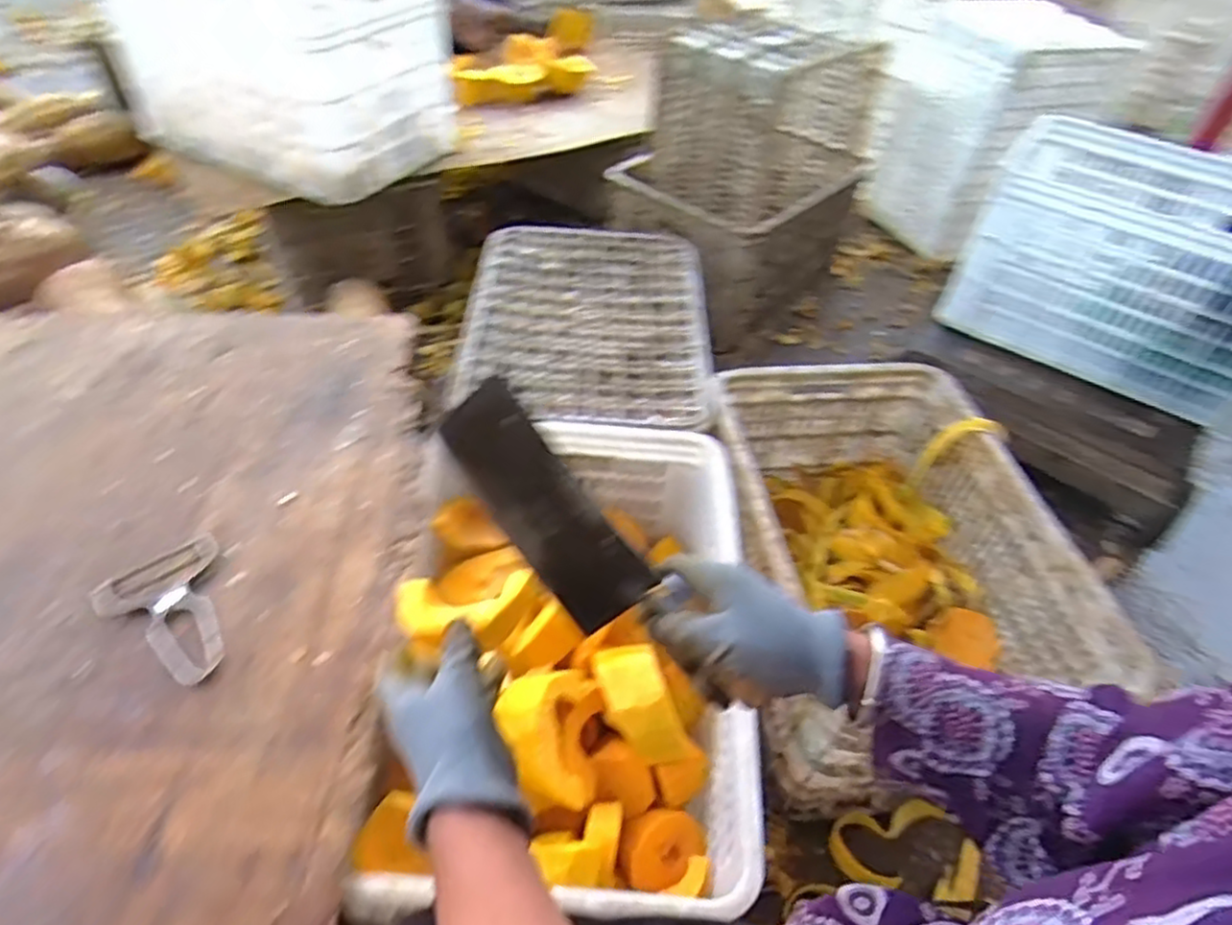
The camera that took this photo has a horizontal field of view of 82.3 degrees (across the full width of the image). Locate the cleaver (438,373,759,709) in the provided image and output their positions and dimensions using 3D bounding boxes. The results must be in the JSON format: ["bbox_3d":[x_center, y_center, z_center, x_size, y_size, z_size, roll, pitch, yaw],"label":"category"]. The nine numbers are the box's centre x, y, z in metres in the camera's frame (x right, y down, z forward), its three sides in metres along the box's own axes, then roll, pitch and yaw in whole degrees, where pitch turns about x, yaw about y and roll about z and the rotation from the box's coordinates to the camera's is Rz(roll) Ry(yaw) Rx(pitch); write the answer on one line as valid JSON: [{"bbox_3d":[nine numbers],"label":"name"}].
[{"bbox_3d":[-0.020,0.057,0.460,0.242,0.069,0.026,51,28,-5],"label":"cleaver"}]

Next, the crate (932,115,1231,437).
[{"bbox_3d":[0.867,-0.340,1.171,0.485,0.256,0.364,26,49,18],"label":"crate"}]

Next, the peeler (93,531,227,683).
[{"bbox_3d":[-0.386,0.135,0.616,0.101,0.010,0.142,-27,54,-28],"label":"peeler"}]

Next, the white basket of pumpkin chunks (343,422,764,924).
[{"bbox_3d":[-0.040,0.186,0.740,0.310,0.176,0.513,5,46,-1],"label":"white basket of pumpkin chunks"}]

